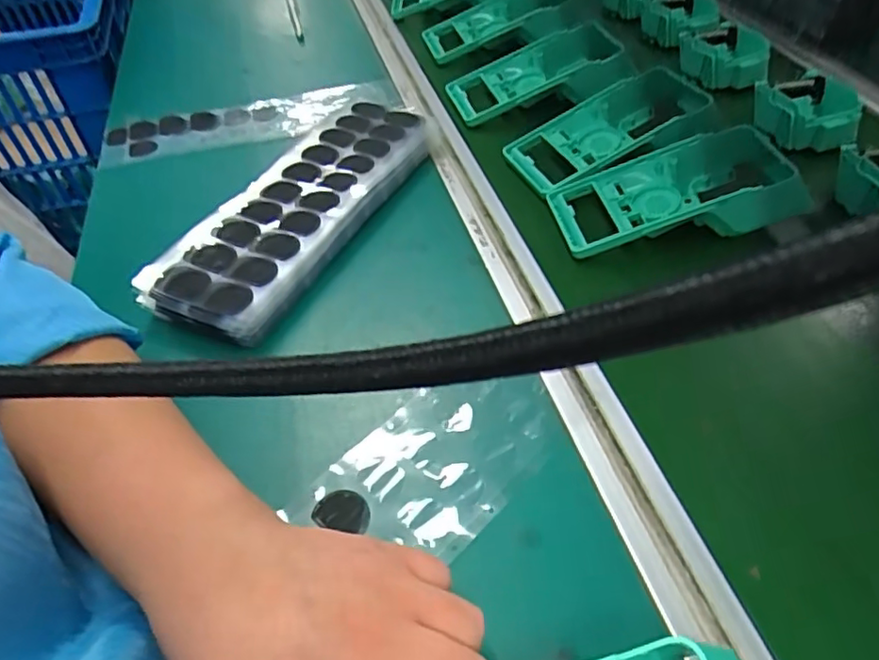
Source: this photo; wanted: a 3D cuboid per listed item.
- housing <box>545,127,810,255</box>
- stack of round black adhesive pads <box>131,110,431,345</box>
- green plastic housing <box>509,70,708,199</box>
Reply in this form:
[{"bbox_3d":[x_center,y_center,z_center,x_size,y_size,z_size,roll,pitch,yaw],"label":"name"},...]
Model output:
[{"bbox_3d":[0.185,-0.111,0.469,0.184,0.041,0.090,-5,47,-3],"label":"housing"},{"bbox_3d":[-0.103,-0.108,0.491,0.102,0.037,0.305,20,50,19],"label":"stack of round black adhesive pads"},{"bbox_3d":[0.154,-0.176,0.531,0.182,0.040,0.101,-12,48,-6],"label":"green plastic housing"}]

